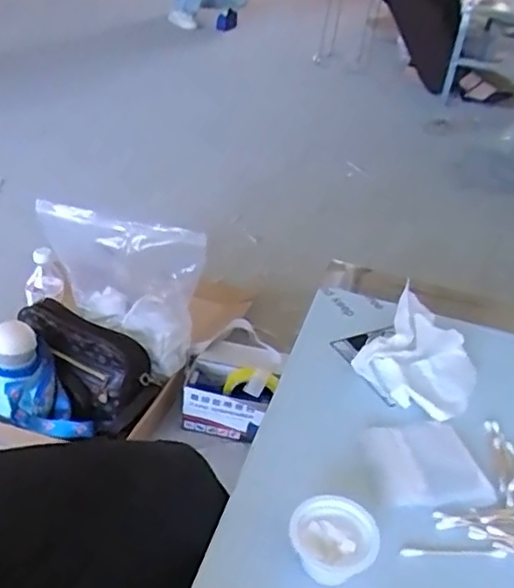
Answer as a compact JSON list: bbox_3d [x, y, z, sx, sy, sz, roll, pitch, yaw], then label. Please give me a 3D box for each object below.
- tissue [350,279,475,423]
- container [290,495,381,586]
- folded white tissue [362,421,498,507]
[{"bbox_3d":[0.154,0.057,0.561,0.098,0.037,0.130,24,38,25],"label":"tissue"},{"bbox_3d":[0.047,0.156,0.386,0.053,0.031,0.047,10,34,7],"label":"container"},{"bbox_3d":[0.128,0.130,0.466,0.080,0.009,0.074,-2,35,-11],"label":"folded white tissue"}]

